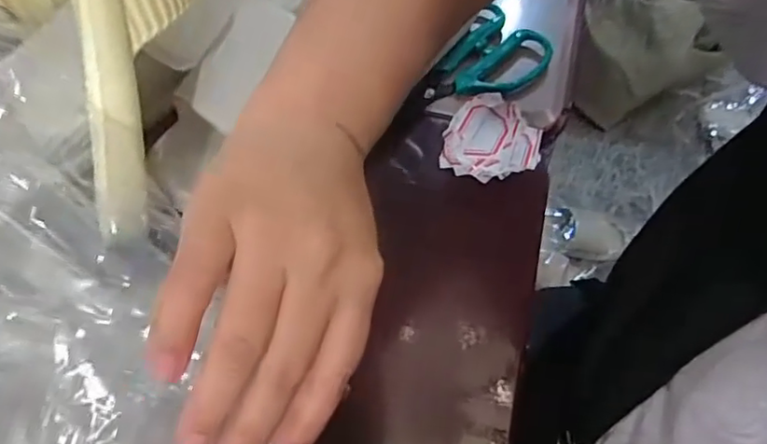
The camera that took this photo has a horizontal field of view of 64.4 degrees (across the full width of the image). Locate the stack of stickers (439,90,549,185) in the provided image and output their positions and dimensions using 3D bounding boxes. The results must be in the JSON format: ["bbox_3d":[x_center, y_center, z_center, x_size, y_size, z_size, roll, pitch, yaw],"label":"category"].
[{"bbox_3d":[0.073,-0.055,0.402,0.061,0.033,0.049,19,61,11],"label":"stack of stickers"}]

